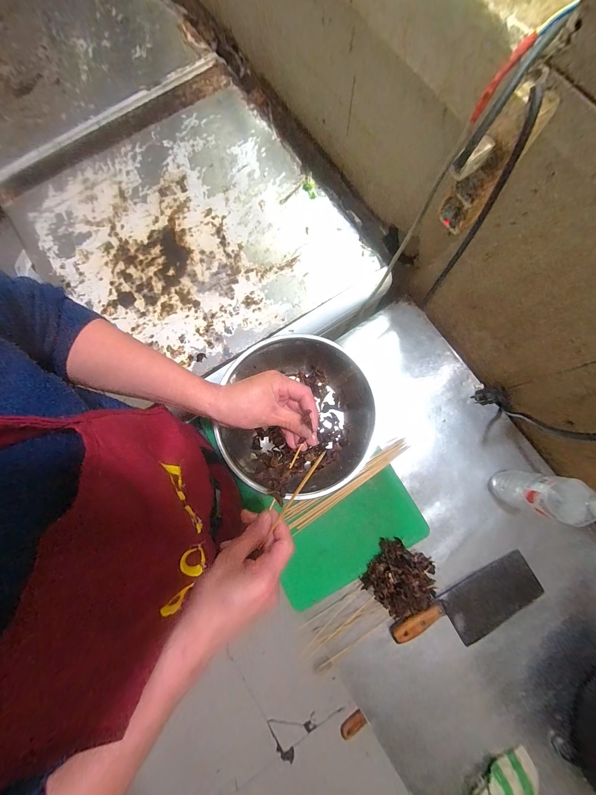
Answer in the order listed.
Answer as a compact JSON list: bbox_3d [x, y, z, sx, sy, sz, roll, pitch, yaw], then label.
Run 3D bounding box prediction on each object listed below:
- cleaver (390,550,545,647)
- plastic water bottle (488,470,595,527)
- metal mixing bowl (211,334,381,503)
[{"bbox_3d":[0.345,0.433,0.577,0.302,0.026,0.098,-28,81,-4],"label":"cleaver"},{"bbox_3d":[0.439,0.172,0.504,0.070,0.245,0.075,0,80,1],"label":"plastic water bottle"},{"bbox_3d":[-0.005,0.043,0.600,0.325,0.121,0.320,0,80,1],"label":"metal mixing bowl"}]

